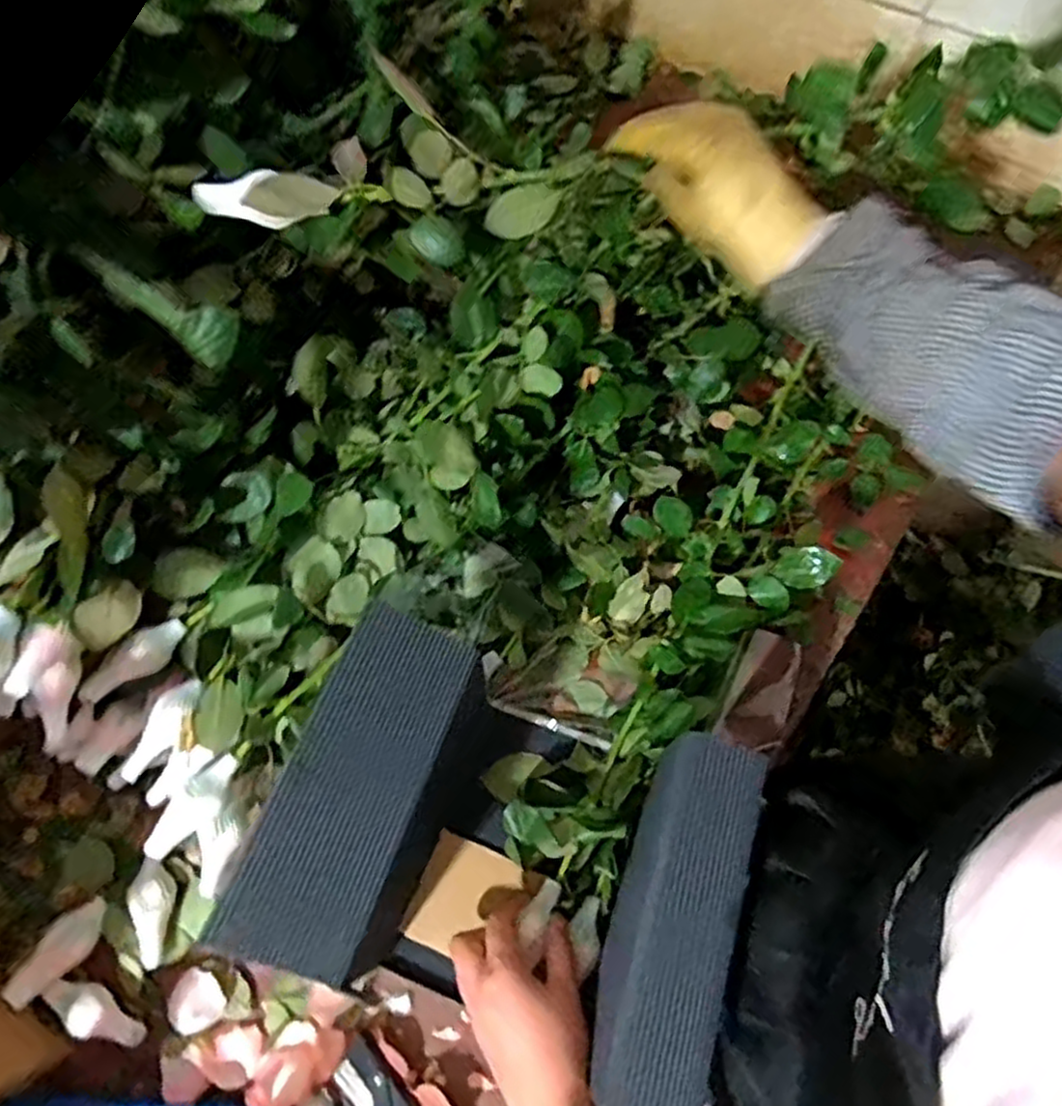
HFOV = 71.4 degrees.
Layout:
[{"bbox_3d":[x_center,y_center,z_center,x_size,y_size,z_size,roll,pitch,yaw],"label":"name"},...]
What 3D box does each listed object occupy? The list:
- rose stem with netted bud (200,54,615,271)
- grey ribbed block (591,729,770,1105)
[{"bbox_3d":[-0.085,-0.257,0.515,0.264,0.086,0.113,-8,64,-8],"label":"rose stem with netted bud"},{"bbox_3d":[0.088,0.212,0.441,0.068,0.030,0.212,16,66,9],"label":"grey ribbed block"}]

